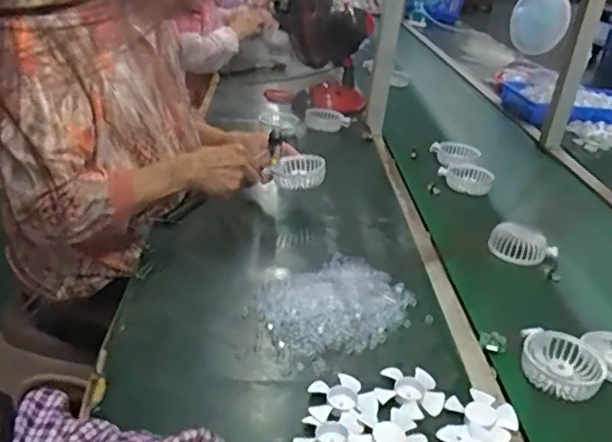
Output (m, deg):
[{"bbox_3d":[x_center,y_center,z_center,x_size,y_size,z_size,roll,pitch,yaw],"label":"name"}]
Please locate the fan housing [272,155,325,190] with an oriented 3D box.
[{"bbox_3d":[-0.012,-0.085,1.000,0.090,0.036,0.078,-13,44,5],"label":"fan housing"}]

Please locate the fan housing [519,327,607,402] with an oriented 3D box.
[{"bbox_3d":[0.297,0.165,0.681,0.090,0.029,0.084,17,29,19],"label":"fan housing"}]

